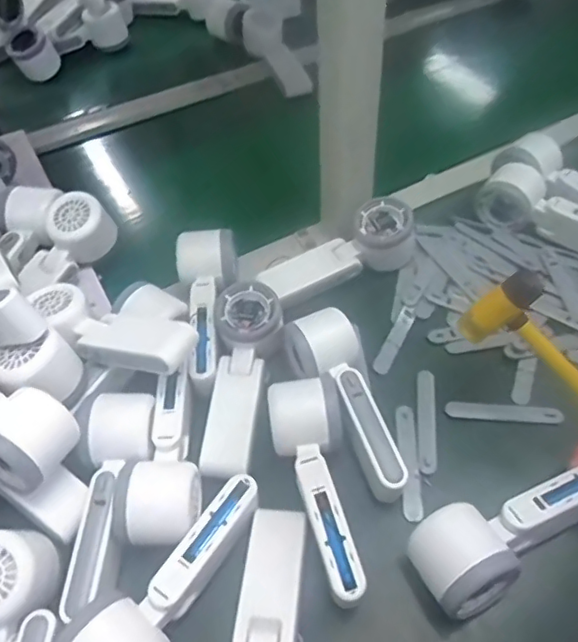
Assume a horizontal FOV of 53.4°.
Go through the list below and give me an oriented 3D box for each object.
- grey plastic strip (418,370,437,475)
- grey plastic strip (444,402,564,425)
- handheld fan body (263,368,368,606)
[{"bbox_3d":[0.116,0.082,0.482,0.014,0.006,0.093,3,53,6],"label":"grey plastic strip"},{"bbox_3d":[0.181,0.076,0.484,0.094,0.008,0.011,3,53,6],"label":"grey plastic strip"},{"bbox_3d":[0.024,0.121,0.425,0.058,0.041,0.165,-11,53,-5],"label":"handheld fan body"}]

